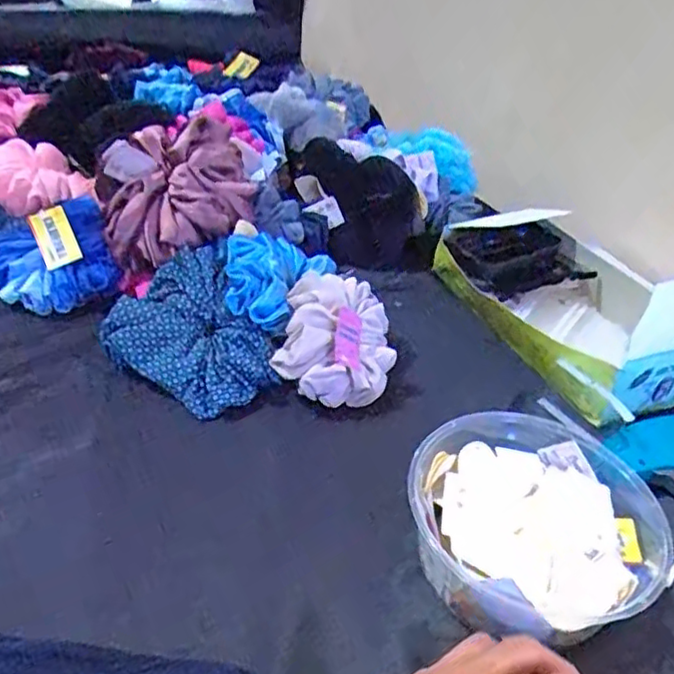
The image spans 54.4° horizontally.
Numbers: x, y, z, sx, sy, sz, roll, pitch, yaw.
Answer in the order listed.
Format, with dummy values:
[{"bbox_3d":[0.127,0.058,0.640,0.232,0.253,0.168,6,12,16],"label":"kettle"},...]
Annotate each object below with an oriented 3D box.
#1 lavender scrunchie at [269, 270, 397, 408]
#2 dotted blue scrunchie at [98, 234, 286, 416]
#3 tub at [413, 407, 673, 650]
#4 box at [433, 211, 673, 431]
[{"bbox_3d":[0.003,0.002,0.517,0.084,0.069,0.102,12,37,7],"label":"lavender scrunchie"},{"bbox_3d":[-0.115,-0.001,0.505,0.114,0.064,0.130,-18,43,-29],"label":"dotted blue scrunchie"},{"bbox_3d":[0.114,0.111,0.390,0.136,0.051,0.135,4,37,-3],"label":"tub"},{"bbox_3d":[0.205,-0.046,0.575,0.141,0.107,0.240,-13,41,-25],"label":"box"}]

